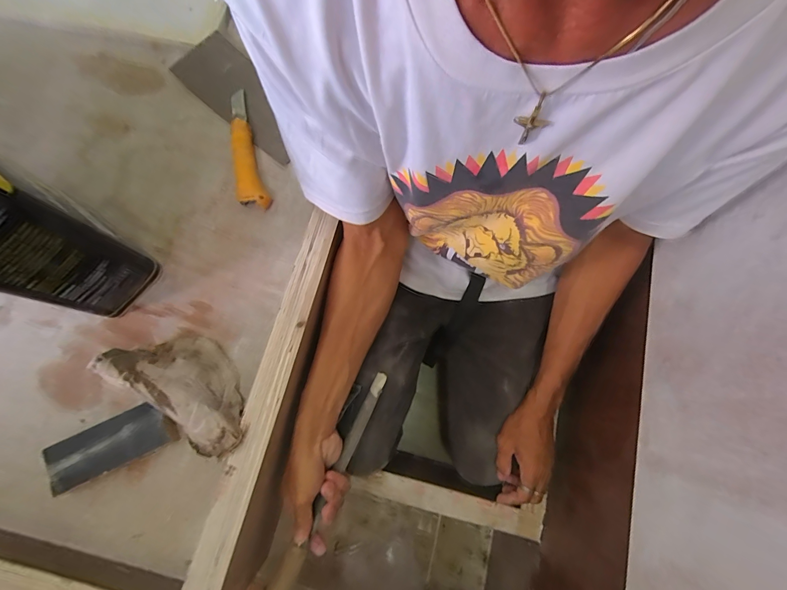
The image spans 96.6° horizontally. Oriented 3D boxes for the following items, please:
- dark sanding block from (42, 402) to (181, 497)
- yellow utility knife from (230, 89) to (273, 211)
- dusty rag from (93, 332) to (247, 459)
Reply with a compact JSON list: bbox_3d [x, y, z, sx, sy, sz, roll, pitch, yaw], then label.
[{"bbox_3d":[-0.305,0.163,0.382,0.126,0.021,0.051,-25,78,-7],"label":"dark sanding block"},{"bbox_3d":[-0.204,-0.200,0.473,0.036,0.021,0.184,-16,77,-5],"label":"yellow utility knife"},{"bbox_3d":[-0.223,0.103,0.384,0.162,0.059,0.085,43,79,8],"label":"dusty rag"}]

